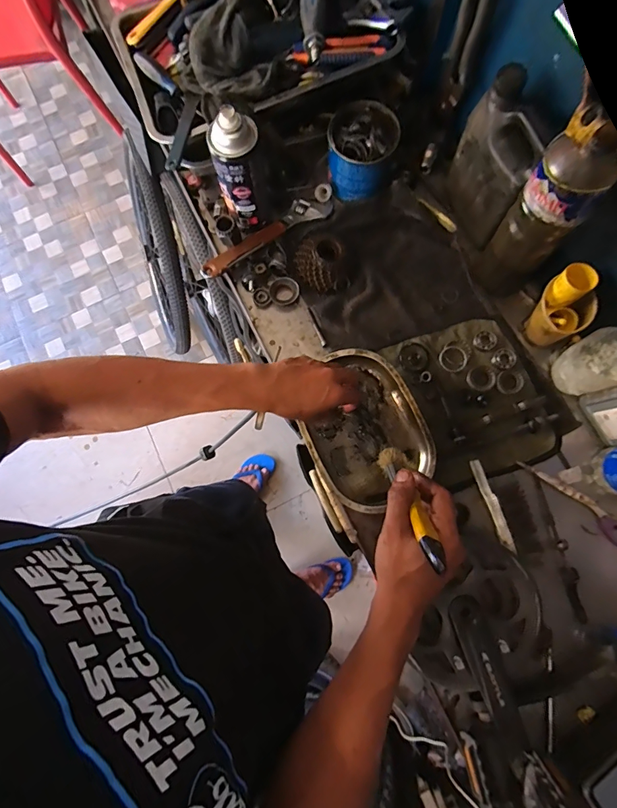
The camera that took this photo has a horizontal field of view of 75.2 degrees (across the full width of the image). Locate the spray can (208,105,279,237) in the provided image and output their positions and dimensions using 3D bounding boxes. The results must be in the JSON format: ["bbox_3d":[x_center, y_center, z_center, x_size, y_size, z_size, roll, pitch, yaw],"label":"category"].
[{"bbox_3d":[-0.090,-0.311,0.551,0.066,0.183,0.052,-15,79,-2],"label":"spray can"}]

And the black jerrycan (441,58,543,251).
[{"bbox_3d":[0.249,-0.313,0.536,0.052,0.194,0.127,-21,79,-4],"label":"black jerrycan"}]

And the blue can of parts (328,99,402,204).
[{"bbox_3d":[0.079,-0.379,0.601,0.095,0.085,0.100,0,78,1],"label":"blue can of parts"}]

